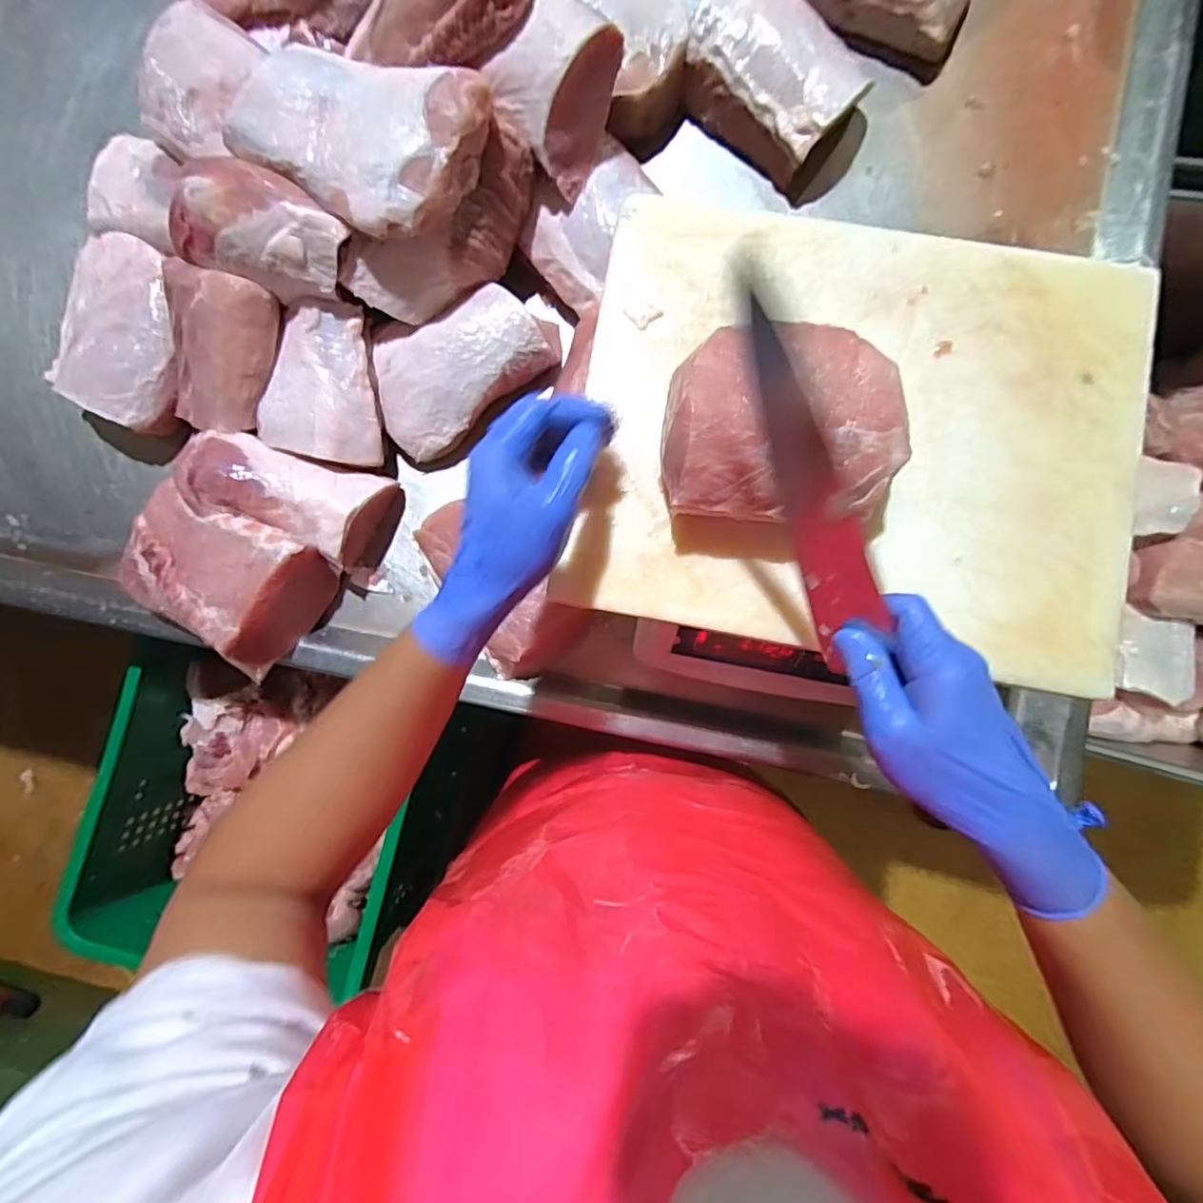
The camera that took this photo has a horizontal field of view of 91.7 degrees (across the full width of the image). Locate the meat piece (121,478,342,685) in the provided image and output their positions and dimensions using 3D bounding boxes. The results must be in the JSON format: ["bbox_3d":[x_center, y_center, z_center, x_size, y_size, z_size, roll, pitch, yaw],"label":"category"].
[{"bbox_3d":[-0.355,-0.028,0.543,0.175,0.087,0.127,31,88,4],"label":"meat piece"}]

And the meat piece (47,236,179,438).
[{"bbox_3d":[-0.461,-0.258,0.573,0.119,0.060,0.171,15,87,3],"label":"meat piece"}]

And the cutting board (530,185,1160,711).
[{"bbox_3d":[0.175,-0.112,0.399,0.369,0.015,0.294,12,87,3],"label":"cutting board"}]

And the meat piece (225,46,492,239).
[{"bbox_3d":[-0.190,-0.374,0.466,0.169,0.047,0.130,32,88,4],"label":"meat piece"}]

